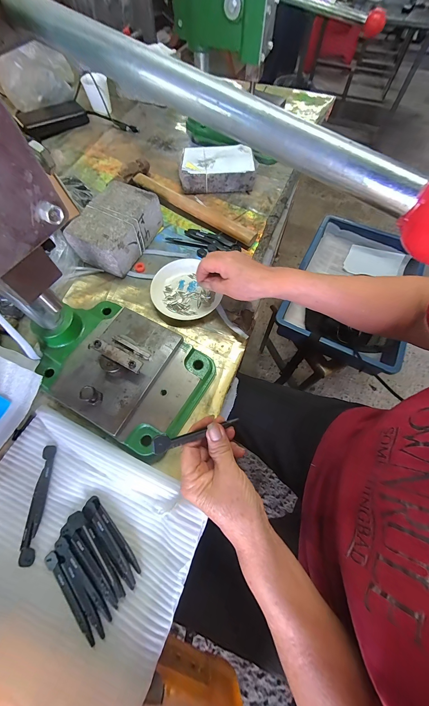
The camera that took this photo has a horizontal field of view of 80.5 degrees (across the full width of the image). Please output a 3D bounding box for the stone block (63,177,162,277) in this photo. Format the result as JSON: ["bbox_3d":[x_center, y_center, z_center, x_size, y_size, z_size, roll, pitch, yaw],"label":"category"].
[{"bbox_3d":[-0.173,-0.224,0.453,0.099,0.060,0.147,25,68,9],"label":"stone block"}]

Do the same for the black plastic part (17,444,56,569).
[{"bbox_3d":[-0.216,0.181,0.311,0.017,0.004,0.125,0,66,-1],"label":"black plastic part"}]

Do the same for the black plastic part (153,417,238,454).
[{"bbox_3d":[-0.015,0.080,0.256,0.096,0.011,0.014,-7,64,-33],"label":"black plastic part"}]

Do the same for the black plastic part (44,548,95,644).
[{"bbox_3d":[-0.155,0.261,0.274,0.015,0.009,0.097,-42,73,-17],"label":"black plastic part"}]

